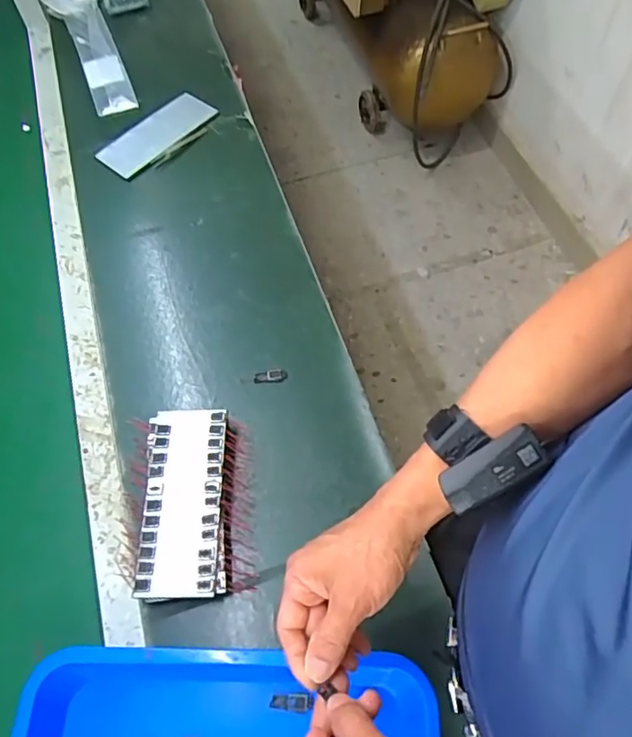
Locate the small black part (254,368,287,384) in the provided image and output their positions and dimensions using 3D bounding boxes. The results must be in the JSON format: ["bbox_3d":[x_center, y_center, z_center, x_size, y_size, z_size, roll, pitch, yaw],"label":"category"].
[{"bbox_3d":[-0.056,0.009,0.688,0.041,0.005,0.019,-1,63,1],"label":"small black part"}]

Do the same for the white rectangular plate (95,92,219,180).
[{"bbox_3d":[-0.253,-0.380,0.891,0.084,0.011,0.199,35,69,17],"label":"white rectangular plate"}]

